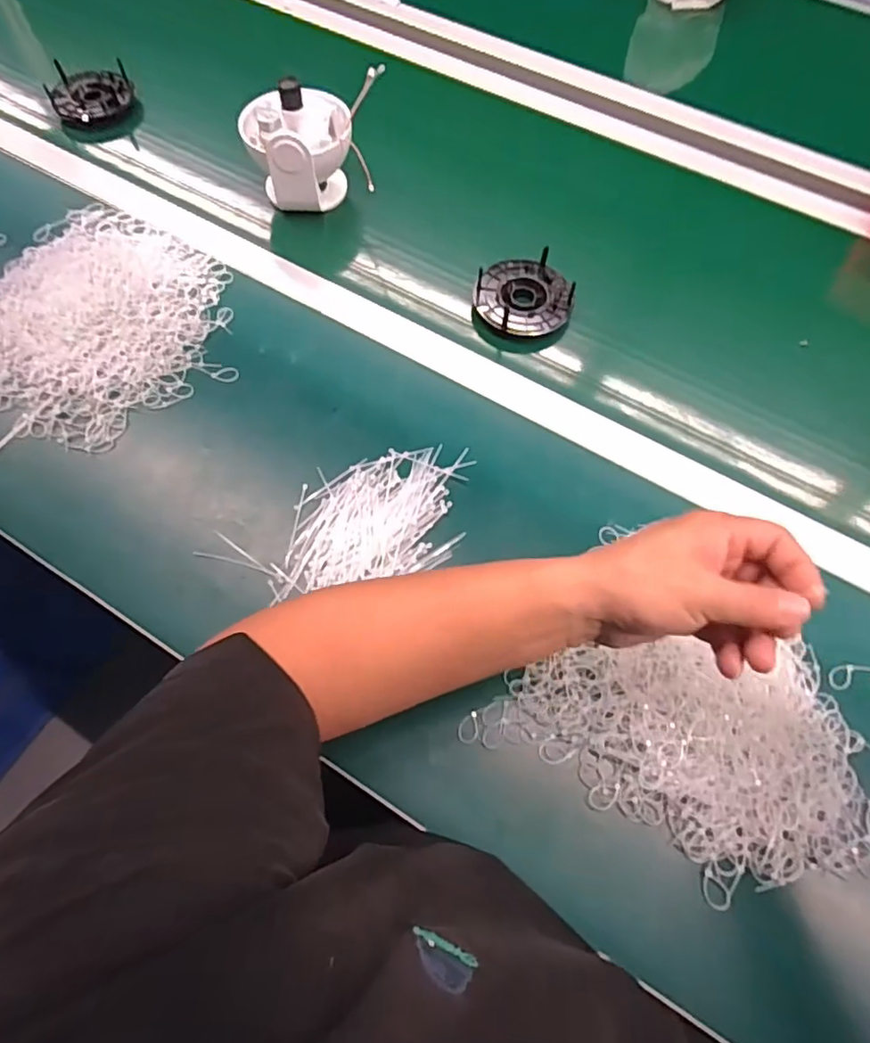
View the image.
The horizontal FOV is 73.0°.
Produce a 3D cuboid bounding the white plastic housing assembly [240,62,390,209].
[{"bbox_3d":[-0.133,-0.405,0.645,0.140,0.099,0.096,2,66,-1],"label":"white plastic housing assembly"}]

